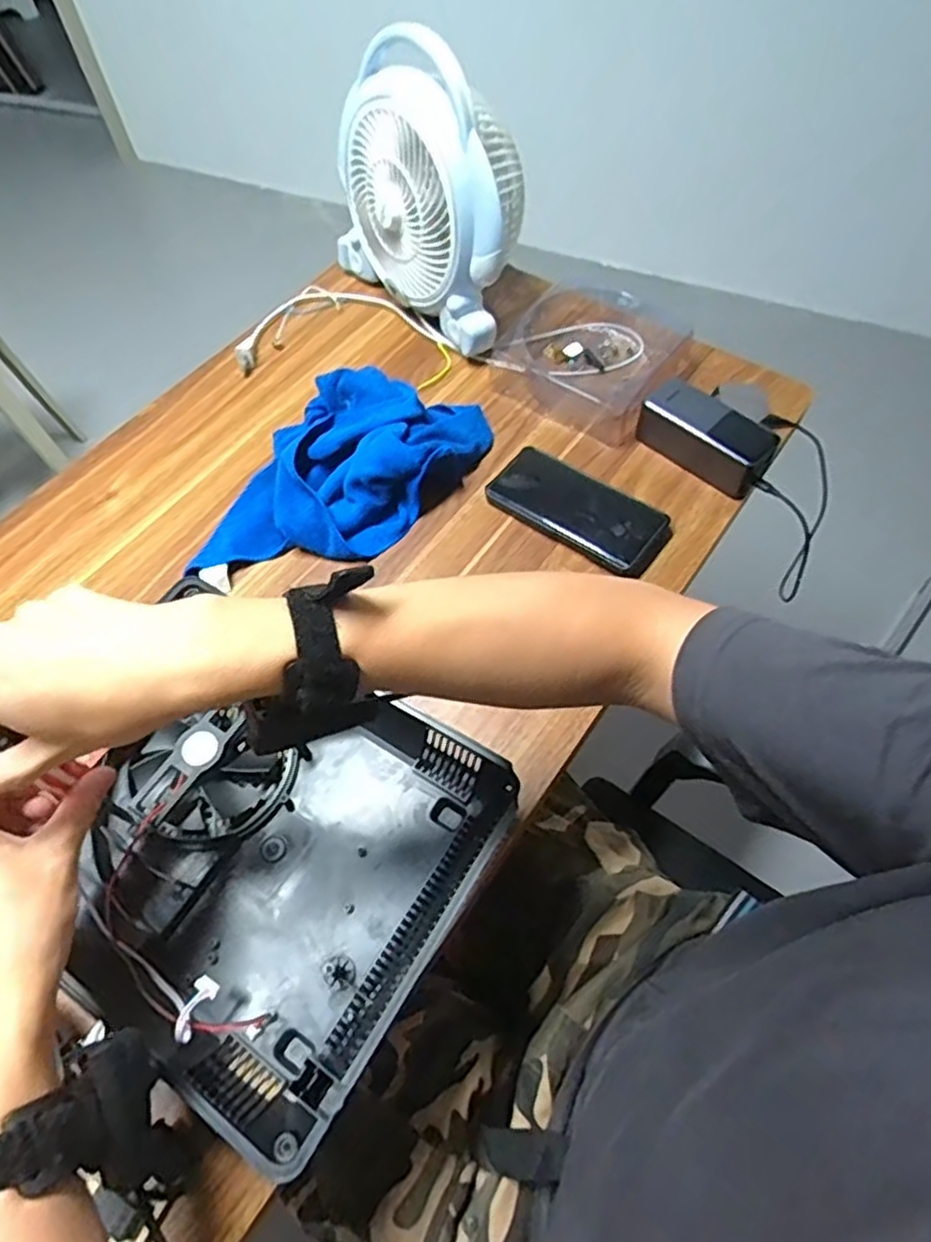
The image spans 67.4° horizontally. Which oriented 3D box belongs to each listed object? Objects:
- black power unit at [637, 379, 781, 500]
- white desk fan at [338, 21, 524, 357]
[{"bbox_3d":[0.237,-0.183,0.690,0.130,0.056,0.061,36,67,20],"label":"black power unit"},{"bbox_3d":[-0.035,-0.467,0.756,0.126,0.238,0.266,-40,66,-19],"label":"white desk fan"}]

